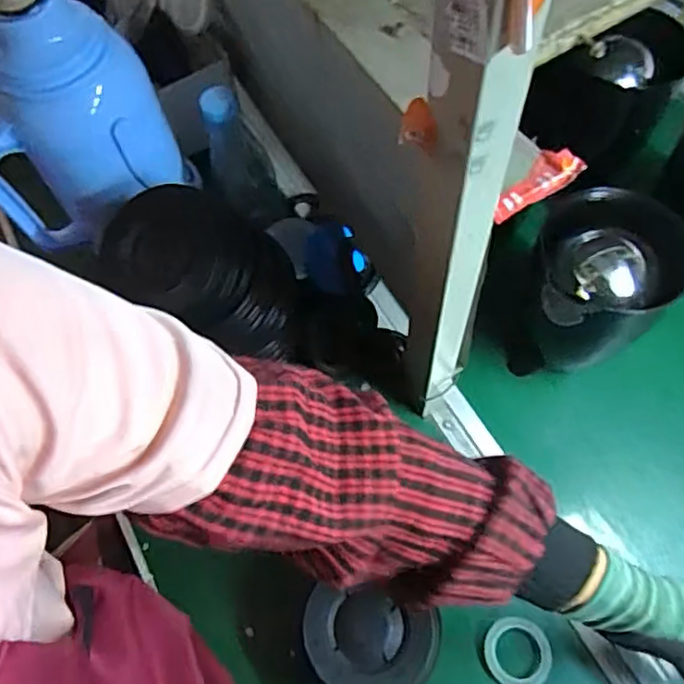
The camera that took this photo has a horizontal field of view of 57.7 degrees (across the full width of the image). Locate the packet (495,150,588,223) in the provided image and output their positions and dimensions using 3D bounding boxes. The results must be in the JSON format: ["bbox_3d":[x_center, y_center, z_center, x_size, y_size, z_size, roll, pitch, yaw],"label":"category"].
[{"bbox_3d":[0.118,-0.097,0.384,0.060,0.013,0.023,-36,66,5],"label":"packet"}]

